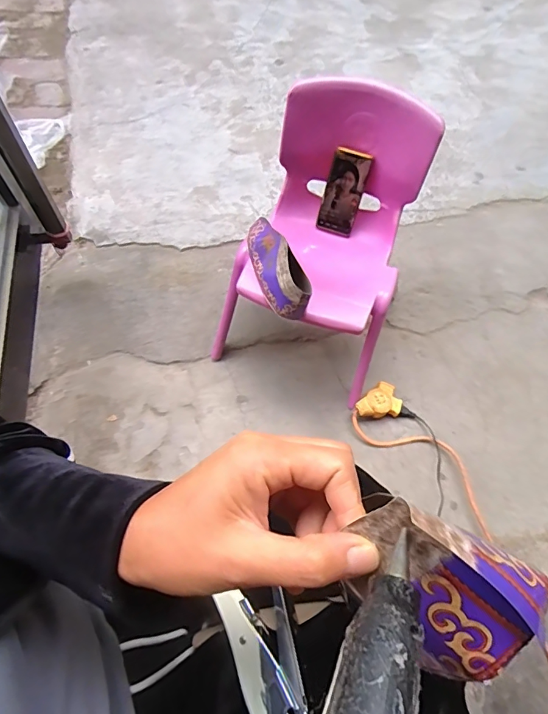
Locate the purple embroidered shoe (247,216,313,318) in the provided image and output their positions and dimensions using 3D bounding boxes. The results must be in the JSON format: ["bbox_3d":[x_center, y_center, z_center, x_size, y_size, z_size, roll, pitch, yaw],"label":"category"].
[{"bbox_3d":[-0.003,-0.171,0.803,0.063,0.086,0.236,-20,57,-9],"label":"purple embroidered shoe"}]

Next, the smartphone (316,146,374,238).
[{"bbox_3d":[0.136,-0.323,0.887,0.071,0.168,0.015,21,43,7],"label":"smartphone"}]

